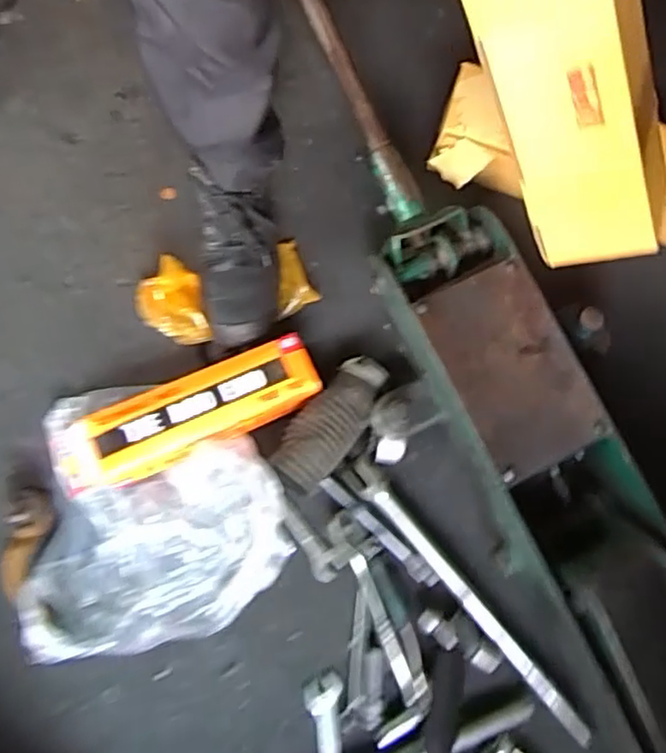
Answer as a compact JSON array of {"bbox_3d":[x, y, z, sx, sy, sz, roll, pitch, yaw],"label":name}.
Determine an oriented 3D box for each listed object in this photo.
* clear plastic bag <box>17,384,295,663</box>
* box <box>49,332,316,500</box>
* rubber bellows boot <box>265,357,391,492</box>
[{"bbox_3d":[-0.223,0.162,0.804,0.314,0.086,0.314,-12,81,-6],"label":"clear plastic bag"},{"bbox_3d":[-0.178,0.047,0.820,0.326,0.051,0.091,-22,82,-8],"label":"box"},{"bbox_3d":[-0.002,0.056,0.819,0.072,0.057,0.179,40,80,3],"label":"rubber bellows boot"}]

